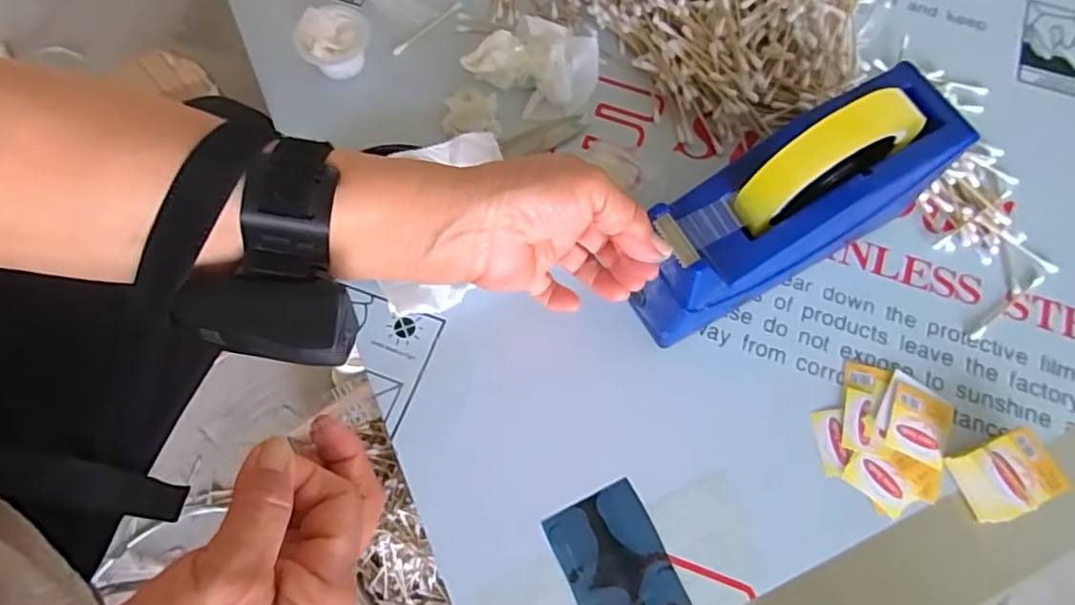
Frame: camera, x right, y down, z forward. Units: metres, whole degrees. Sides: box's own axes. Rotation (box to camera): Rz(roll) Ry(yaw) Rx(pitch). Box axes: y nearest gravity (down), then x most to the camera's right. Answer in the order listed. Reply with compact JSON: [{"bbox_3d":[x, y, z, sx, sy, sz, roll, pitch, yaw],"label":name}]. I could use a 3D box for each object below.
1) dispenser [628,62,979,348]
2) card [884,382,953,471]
[{"bbox_3d":[0.150,-0.062,0.357,0.195,0.125,0.063,-29,73,-10],"label":"dispenser"},{"bbox_3d":[0.242,0.077,0.386,0.037,0.004,0.046,23,71,2],"label":"card"}]

